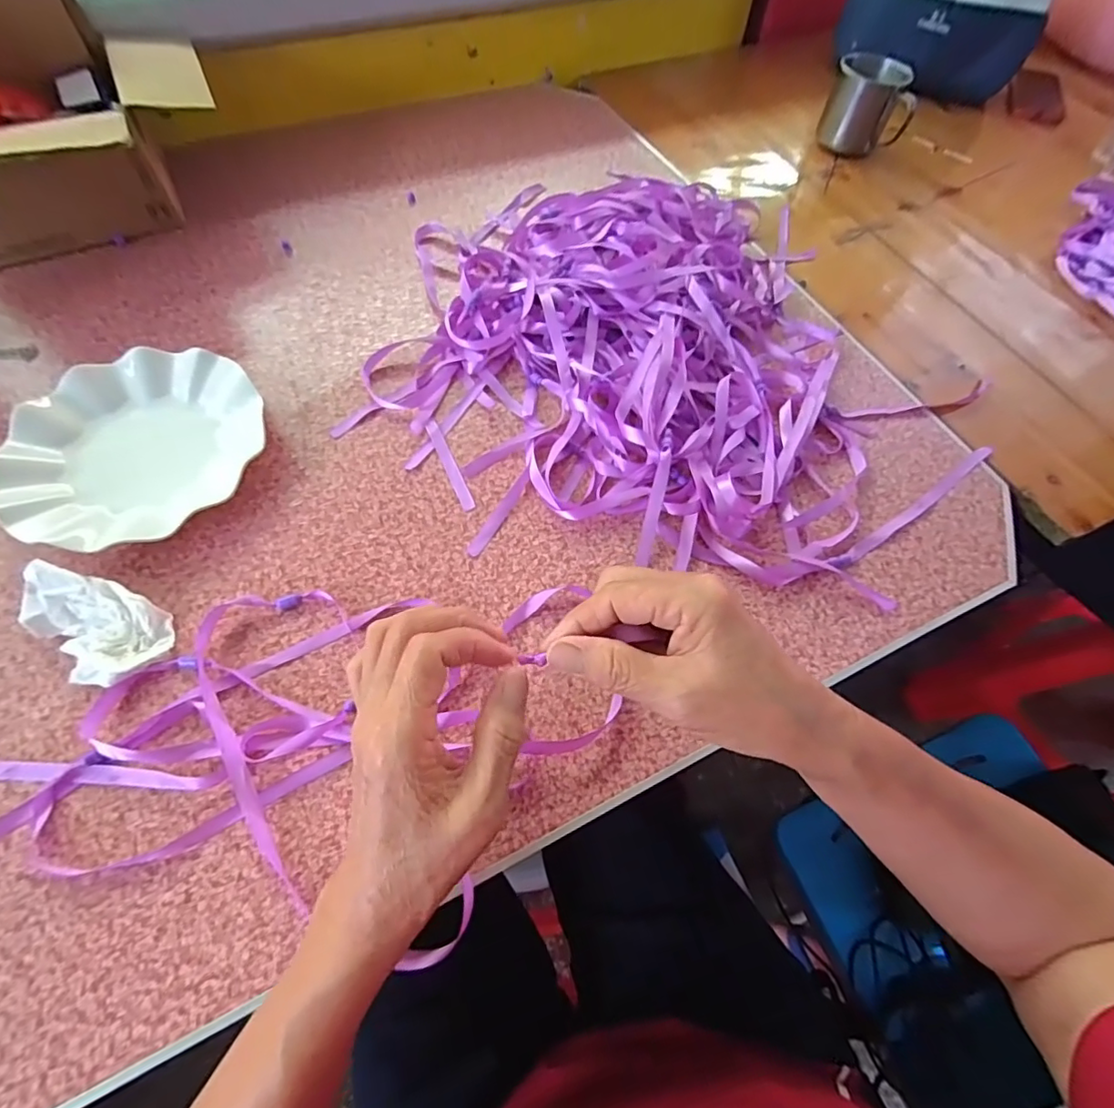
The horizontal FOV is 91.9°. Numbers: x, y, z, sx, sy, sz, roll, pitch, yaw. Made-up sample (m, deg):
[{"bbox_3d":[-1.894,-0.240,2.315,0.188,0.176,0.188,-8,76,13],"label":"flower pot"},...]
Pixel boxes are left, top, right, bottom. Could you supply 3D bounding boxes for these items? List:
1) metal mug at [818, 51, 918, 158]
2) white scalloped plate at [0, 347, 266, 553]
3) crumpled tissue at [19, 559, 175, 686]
[{"bbox_3d":[0.391,-0.564,0.681,0.095,0.083,0.070,15,63,4],"label":"metal mug"},{"bbox_3d":[-0.322,-0.082,0.417,0.165,0.027,0.182,38,67,15],"label":"white scalloped plate"},{"bbox_3d":[-0.305,0.046,0.351,0.092,0.028,0.058,27,64,10],"label":"crumpled tissue"}]

